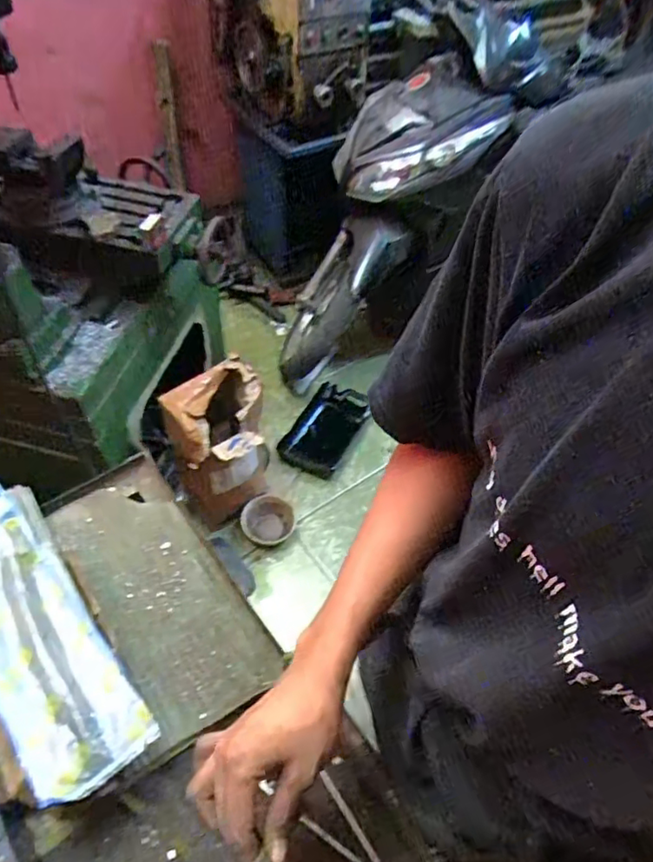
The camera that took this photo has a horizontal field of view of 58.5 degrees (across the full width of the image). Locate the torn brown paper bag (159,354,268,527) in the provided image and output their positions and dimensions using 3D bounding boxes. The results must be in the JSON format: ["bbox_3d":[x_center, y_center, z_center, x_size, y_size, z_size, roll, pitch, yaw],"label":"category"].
[{"bbox_3d":[-0.256,0.052,1.467,0.236,0.432,0.211,-21,56,-19],"label":"torn brown paper bag"}]

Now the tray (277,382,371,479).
[{"bbox_3d":[-0.001,-0.012,1.789,0.184,0.042,0.315,26,54,16],"label":"tray"}]

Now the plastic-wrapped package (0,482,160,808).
[{"bbox_3d":[-0.307,0.192,0.594,0.117,0.056,0.349,-29,59,-25],"label":"plastic-wrapped package"}]

